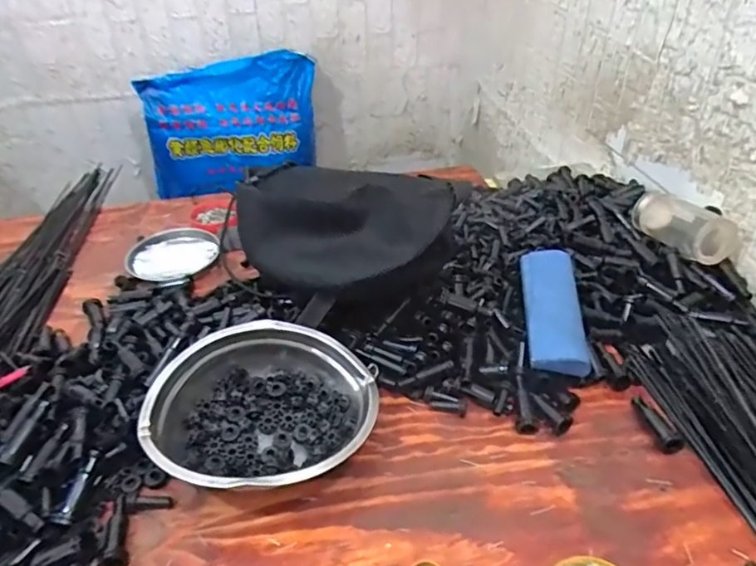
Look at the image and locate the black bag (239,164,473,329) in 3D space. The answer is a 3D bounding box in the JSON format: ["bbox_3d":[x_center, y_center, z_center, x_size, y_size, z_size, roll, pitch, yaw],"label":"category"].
[{"bbox_3d":[-0.053,-0.050,0.656,0.277,0.127,0.118,11,39,18],"label":"black bag"}]

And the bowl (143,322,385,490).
[{"bbox_3d":[-0.106,0.128,0.552,0.189,0.085,0.199,-2,37,1],"label":"bowl"}]

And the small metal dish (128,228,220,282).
[{"bbox_3d":[-0.305,-0.048,0.854,0.130,0.022,0.147,14,40,20],"label":"small metal dish"}]

